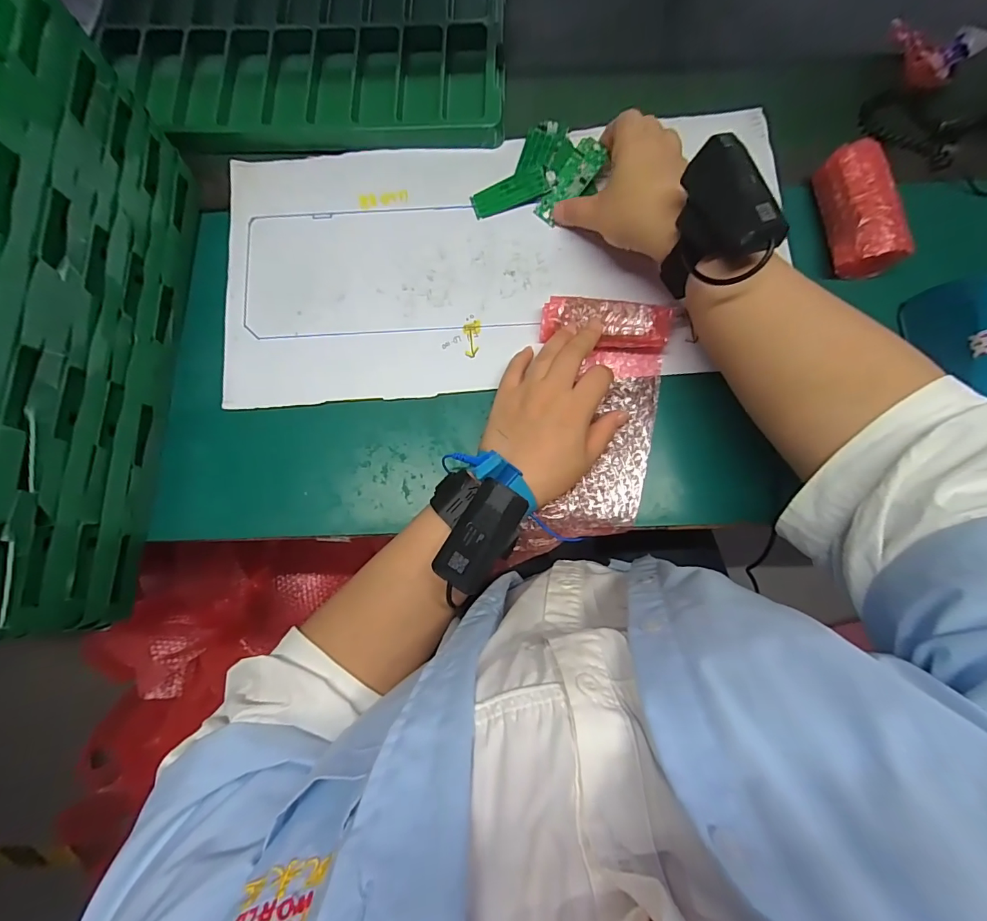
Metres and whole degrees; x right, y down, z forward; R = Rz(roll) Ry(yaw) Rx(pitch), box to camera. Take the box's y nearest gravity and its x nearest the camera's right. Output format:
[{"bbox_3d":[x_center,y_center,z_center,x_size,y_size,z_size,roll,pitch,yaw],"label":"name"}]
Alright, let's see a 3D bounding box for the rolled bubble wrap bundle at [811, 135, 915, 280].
[{"bbox_3d":[0.308,-0.213,0.365,0.046,0.043,0.104,-9,82,-1],"label":"rolled bubble wrap bundle"}]

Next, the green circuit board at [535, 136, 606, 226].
[{"bbox_3d":[0.067,-0.245,0.380,0.029,0.004,0.073,45,106,6],"label":"green circuit board"}]

